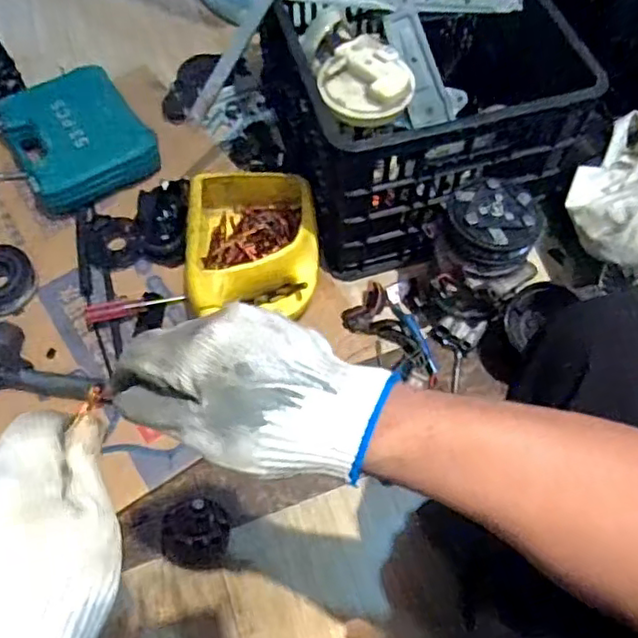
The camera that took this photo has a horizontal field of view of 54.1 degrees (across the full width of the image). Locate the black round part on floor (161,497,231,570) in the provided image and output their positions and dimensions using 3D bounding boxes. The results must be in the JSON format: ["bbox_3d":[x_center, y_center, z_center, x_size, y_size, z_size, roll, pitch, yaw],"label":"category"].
[{"bbox_3d":[-0.143,0.250,0.720,0.078,0.073,0.063,-14,63,-7],"label":"black round part on floor"}]

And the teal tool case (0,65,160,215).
[{"bbox_3d":[-0.392,-0.292,1.023,0.204,0.077,0.232,-31,64,-14],"label":"teal tool case"}]

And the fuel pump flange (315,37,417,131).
[{"bbox_3d":[0.059,-0.295,0.780,0.117,0.040,0.109,-13,63,-6],"label":"fuel pump flange"}]

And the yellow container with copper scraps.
[{"bbox_3d":[-0.089,-0.092,0.875,0.174,0.096,0.209,-3,62,-1],"label":"yellow container with copper scraps"}]

